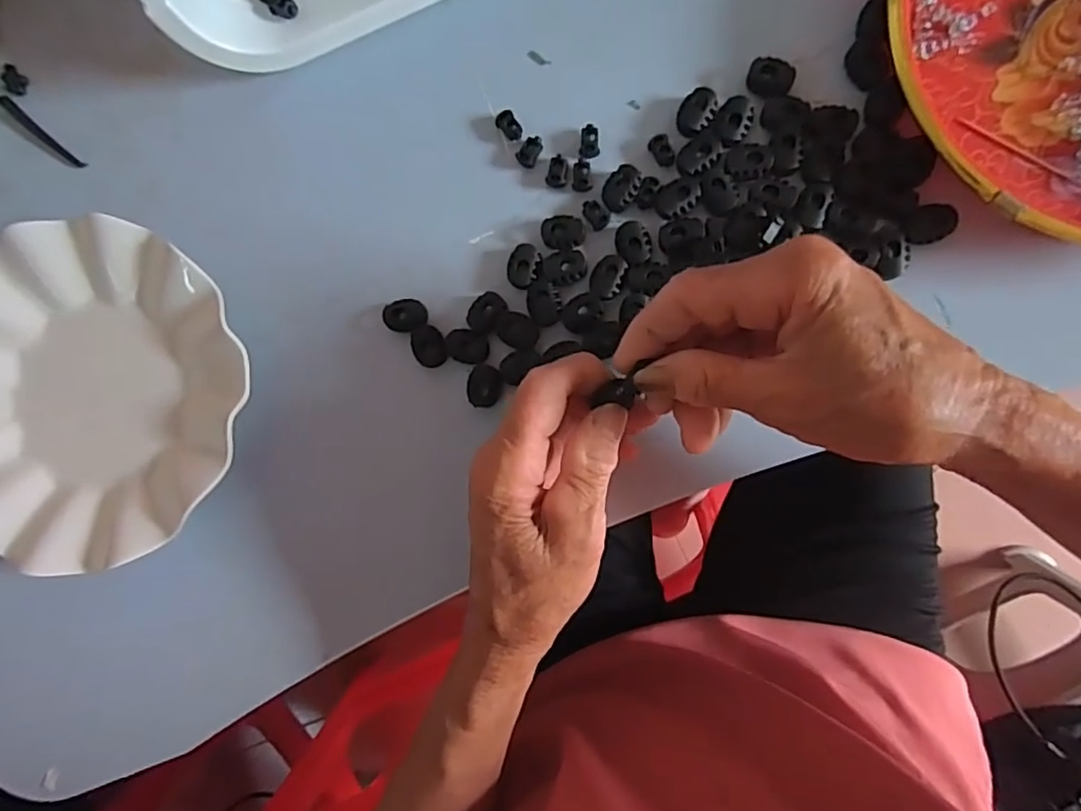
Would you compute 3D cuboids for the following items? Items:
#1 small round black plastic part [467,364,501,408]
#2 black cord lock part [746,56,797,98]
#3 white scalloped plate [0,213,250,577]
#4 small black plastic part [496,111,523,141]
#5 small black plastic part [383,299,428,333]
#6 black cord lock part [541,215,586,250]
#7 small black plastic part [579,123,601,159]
[{"bbox_3d":[-0.029,-0.010,0.310,0.017,0.004,0.021,3,89,8],"label":"small round black plastic part"},{"bbox_3d":[0.112,-0.159,0.296,0.022,0.012,0.013,9,90,8],"label":"black cord lock part"},{"bbox_3d":[-0.245,-0.007,0.324,0.185,0.033,0.174,0,89,8],"label":"white scalloped plate"},{"bbox_3d":[-0.016,-0.145,0.315,0.010,0.007,0.016,-41,86,8],"label":"small black plastic part"},{"bbox_3d":[-0.070,-0.047,0.317,0.021,0.007,0.017,2,89,8],"label":"small black plastic part"},{"bbox_3d":[0.012,-0.087,0.307,0.020,0.006,0.017,0,89,8],"label":"black cord lock part"},{"bbox_3d":[0.026,-0.134,0.309,0.010,0.006,0.017,6,90,8],"label":"small black plastic part"}]

